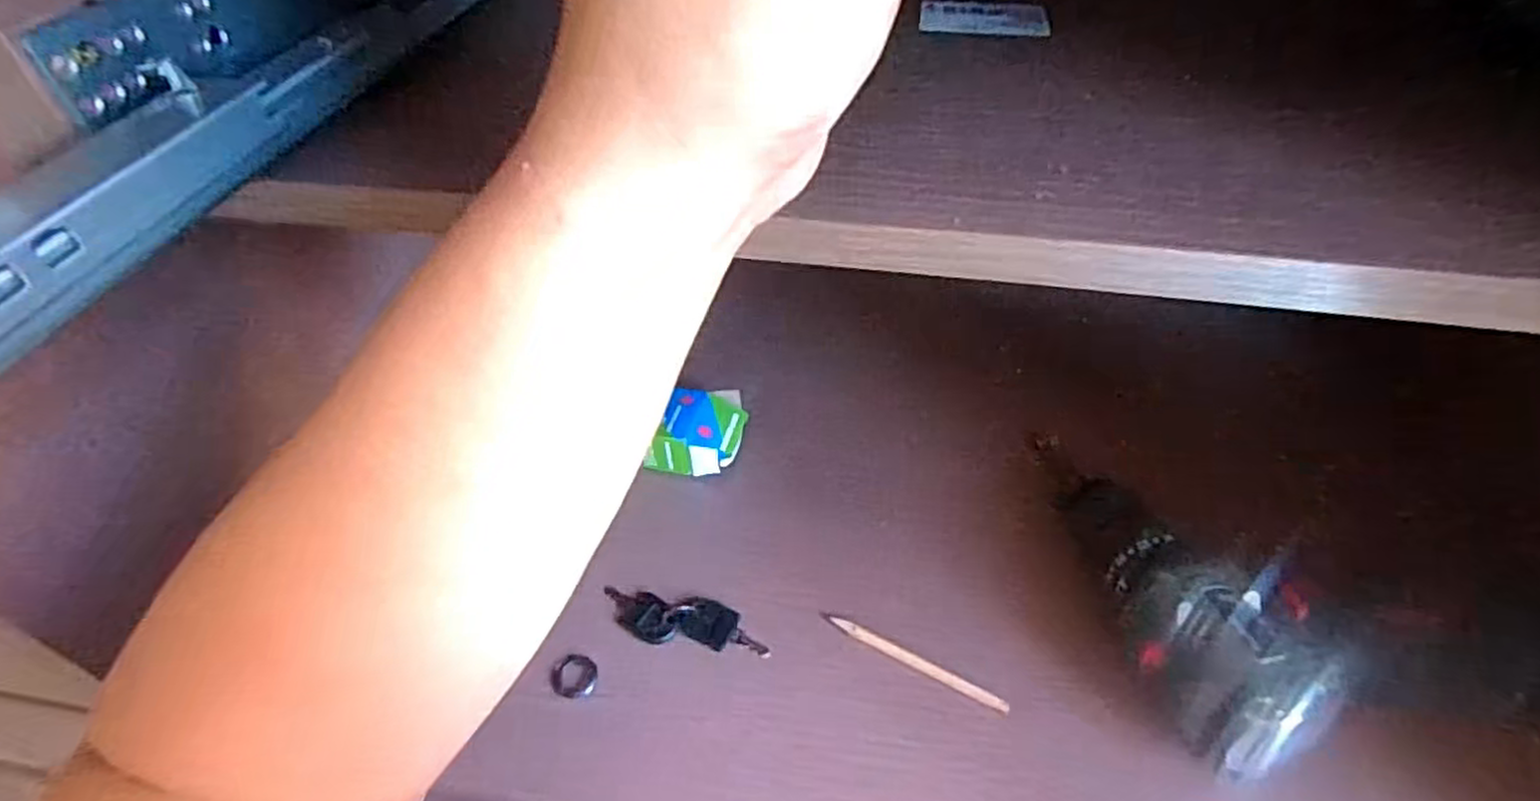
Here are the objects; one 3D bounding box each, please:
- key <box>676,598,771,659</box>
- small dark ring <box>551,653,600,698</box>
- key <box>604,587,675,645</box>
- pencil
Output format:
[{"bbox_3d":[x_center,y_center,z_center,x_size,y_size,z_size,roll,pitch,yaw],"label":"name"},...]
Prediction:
[{"bbox_3d":[-0.026,0.127,0.417,0.055,0.008,0.024,15,48,16],"label":"key"},{"bbox_3d":[-0.105,0.148,0.402,0.024,0.006,0.025,-1,45,1],"label":"small dark ring"},{"bbox_3d":[-0.075,0.119,0.426,0.052,0.006,0.023,26,51,25],"label":"key"},{"bbox_3d":[0.076,0.138,0.399,0.104,0.006,0.010,22,50,22],"label":"pencil"}]

